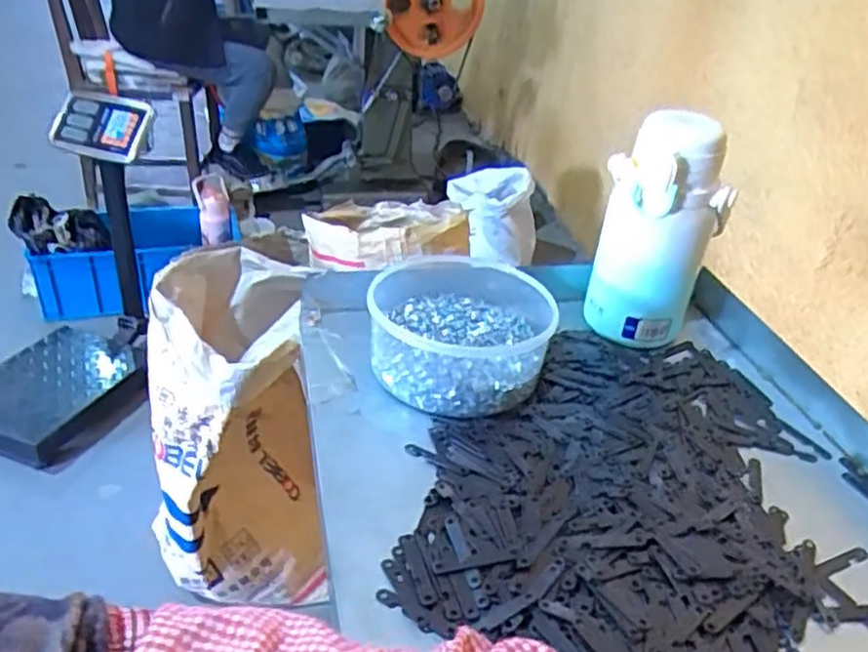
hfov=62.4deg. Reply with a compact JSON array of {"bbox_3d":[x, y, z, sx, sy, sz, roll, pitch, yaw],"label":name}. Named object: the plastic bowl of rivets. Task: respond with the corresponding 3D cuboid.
[{"bbox_3d":[0.024,0.000,0.607,0.150,0.066,0.169,7,32,4],"label":"plastic bowl of rivets"}]

